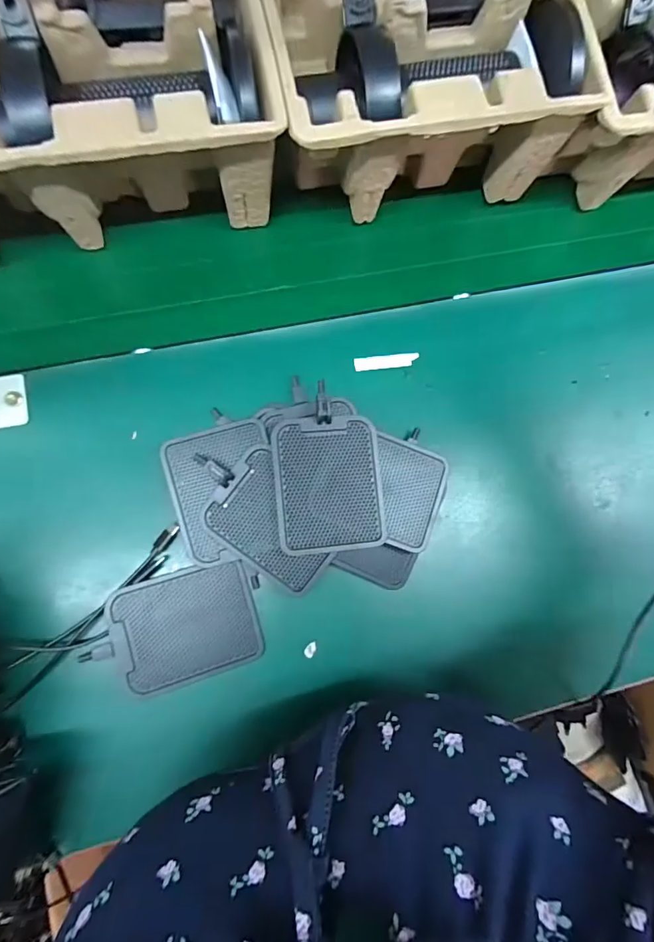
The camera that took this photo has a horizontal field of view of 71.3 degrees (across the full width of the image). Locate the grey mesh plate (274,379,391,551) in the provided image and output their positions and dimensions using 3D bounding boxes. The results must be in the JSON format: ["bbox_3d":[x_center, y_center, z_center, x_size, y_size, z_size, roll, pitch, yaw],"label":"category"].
[{"bbox_3d":[0.002,0.003,0.337,0.079,0.012,0.112,-5,87,-11],"label":"grey mesh plate"}]

